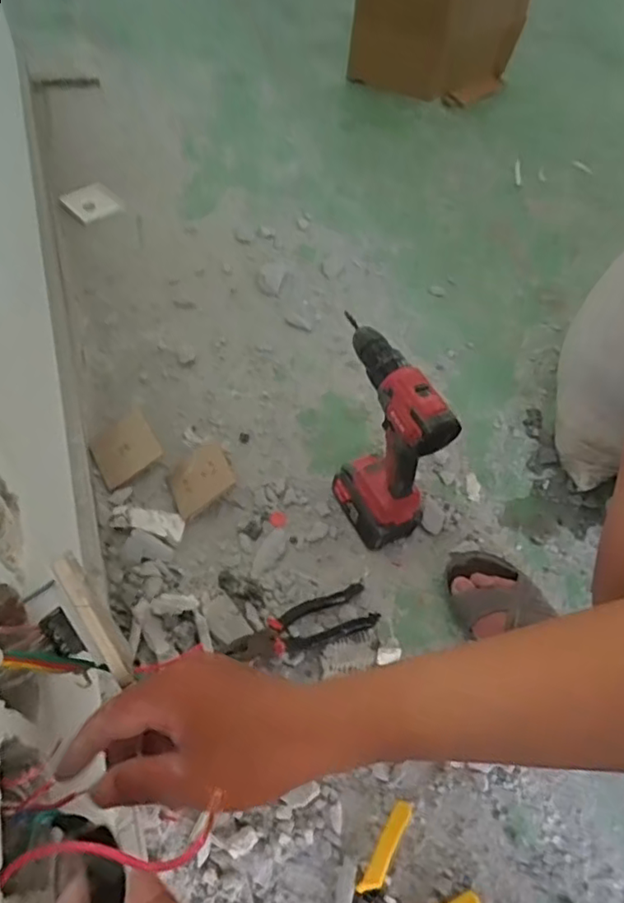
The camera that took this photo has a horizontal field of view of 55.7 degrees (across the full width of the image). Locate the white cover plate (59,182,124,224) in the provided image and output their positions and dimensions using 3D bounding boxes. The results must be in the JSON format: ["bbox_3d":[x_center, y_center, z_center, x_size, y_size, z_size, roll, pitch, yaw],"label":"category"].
[{"bbox_3d":[-0.425,-0.479,1.139,0.098,0.012,0.101,-38,66,-26],"label":"white cover plate"}]

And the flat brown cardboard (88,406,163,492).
[{"bbox_3d":[-0.254,-0.006,0.804,0.087,0.009,0.081,-36,71,4],"label":"flat brown cardboard"}]

